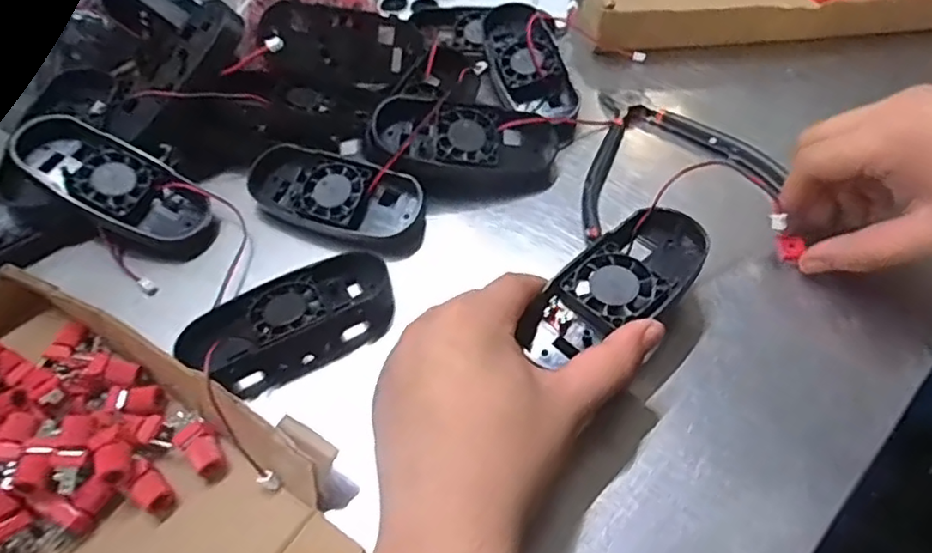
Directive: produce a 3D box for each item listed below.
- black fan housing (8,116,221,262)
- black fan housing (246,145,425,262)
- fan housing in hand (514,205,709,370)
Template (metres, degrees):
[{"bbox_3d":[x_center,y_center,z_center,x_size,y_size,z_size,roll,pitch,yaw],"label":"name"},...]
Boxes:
[{"bbox_3d":[-0.211,-0.054,0.370,0.121,0.022,0.050,34,64,-2],"label":"black fan housing"},{"bbox_3d":[-0.084,-0.049,0.377,0.119,0.027,0.052,19,59,17],"label":"black fan housing"},{"bbox_3d":[0.077,0.004,0.304,0.113,0.017,0.047,-35,66,-19],"label":"fan housing in hand"}]

